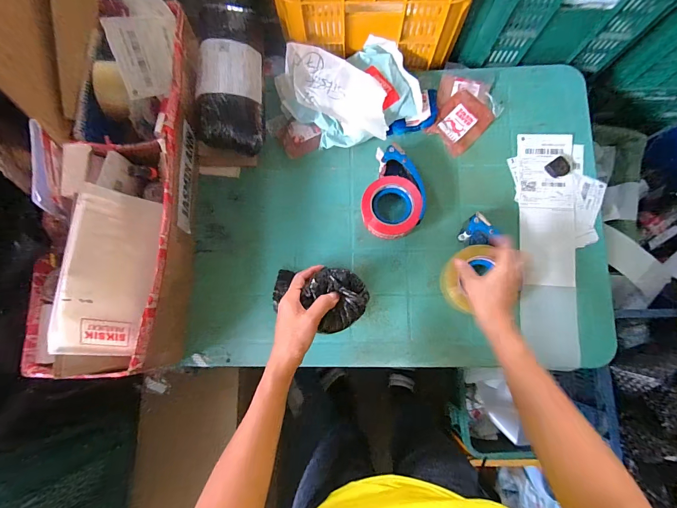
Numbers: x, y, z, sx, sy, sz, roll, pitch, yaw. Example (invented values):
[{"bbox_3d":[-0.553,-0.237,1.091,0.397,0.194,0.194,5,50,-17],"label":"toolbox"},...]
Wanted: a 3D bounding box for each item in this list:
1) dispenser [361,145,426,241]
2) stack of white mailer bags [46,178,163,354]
[{"bbox_3d":[0.110,-0.114,0.635,0.112,0.049,0.168,14,82,3],"label":"dispenser"},{"bbox_3d":[-0.325,0.021,0.482,0.049,0.117,0.241,-10,71,32],"label":"stack of white mailer bags"}]

